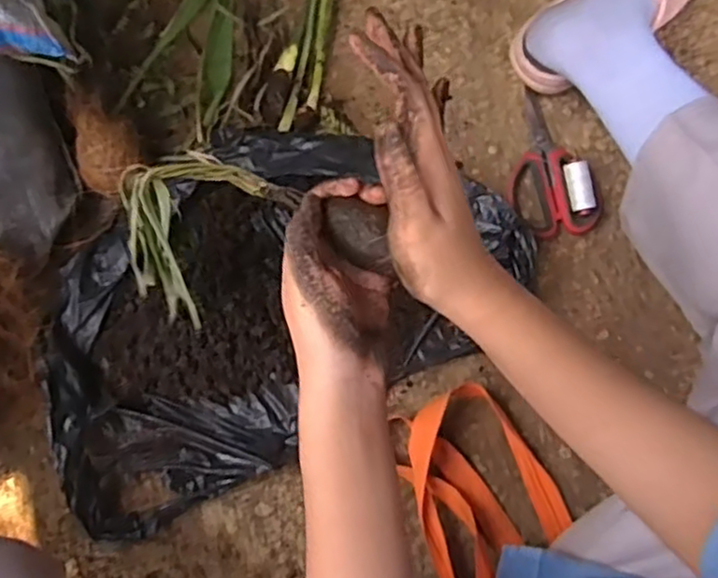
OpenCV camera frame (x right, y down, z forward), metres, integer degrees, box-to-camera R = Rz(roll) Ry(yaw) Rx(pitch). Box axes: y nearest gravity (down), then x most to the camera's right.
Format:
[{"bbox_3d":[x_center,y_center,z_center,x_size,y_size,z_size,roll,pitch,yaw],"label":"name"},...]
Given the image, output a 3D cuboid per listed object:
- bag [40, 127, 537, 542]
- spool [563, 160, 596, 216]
[{"bbox_3d":[-0.088,0.000,0.689,0.485,0.043,0.294,-30,79,-9],"label":"bag"},{"bbox_3d":[0.232,-0.106,0.723,0.023,0.026,0.055,-8,76,-4],"label":"spool"}]

